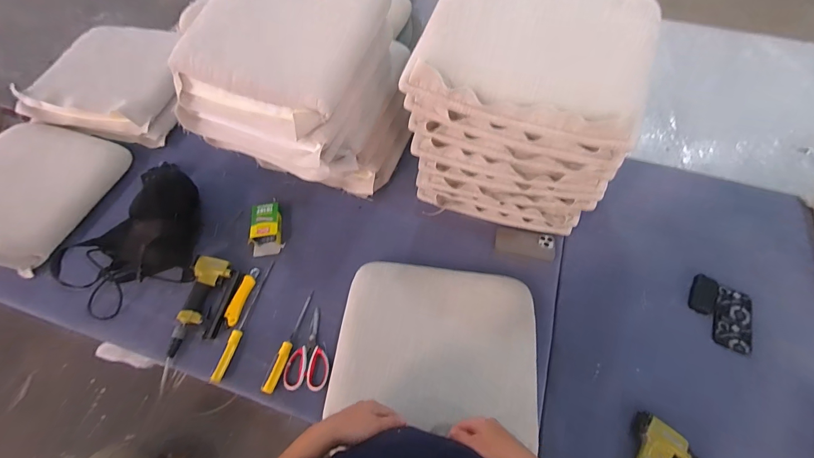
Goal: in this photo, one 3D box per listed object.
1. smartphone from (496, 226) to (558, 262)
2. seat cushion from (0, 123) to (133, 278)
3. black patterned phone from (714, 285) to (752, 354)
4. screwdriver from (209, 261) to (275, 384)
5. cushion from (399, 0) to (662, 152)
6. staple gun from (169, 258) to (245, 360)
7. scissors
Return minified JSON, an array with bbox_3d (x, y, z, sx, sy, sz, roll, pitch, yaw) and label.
[{"bbox_3d":[0.336,0.041,1.027,0.163,0.011,0.080,12,60,7],"label":"smartphone"},{"bbox_3d":[-1.114,-0.112,1.040,0.435,0.097,0.427,10,60,6],"label":"seat cushion"},{"bbox_3d":[0.832,0.230,0.919,0.087,0.013,0.163,18,61,10],"label":"black patterned phone"},{"bbox_3d":[-0.411,0.220,0.911,0.030,0.034,0.314,9,60,5],"label":"screwdriver"},{"bbox_3d":[0.252,-0.368,0.722,0.428,0.074,0.368,17,61,10],"label":"cushion"},{"bbox_3d":[-0.511,0.197,0.923,0.125,0.036,0.250,5,63,3],"label":"staple gun"},{"bbox_3d":[-0.228,0.293,0.885,0.101,0.012,0.192,5,55,7],"label":"scissors"}]

